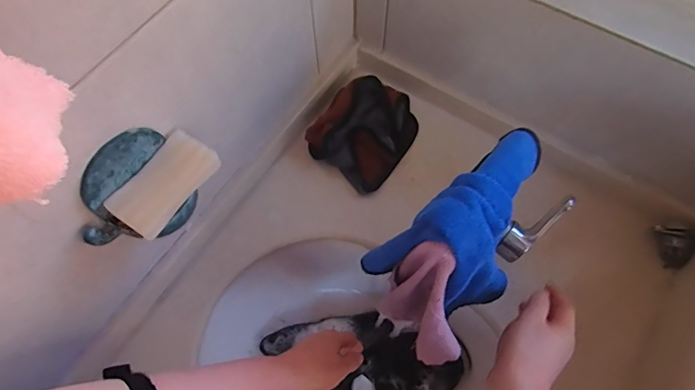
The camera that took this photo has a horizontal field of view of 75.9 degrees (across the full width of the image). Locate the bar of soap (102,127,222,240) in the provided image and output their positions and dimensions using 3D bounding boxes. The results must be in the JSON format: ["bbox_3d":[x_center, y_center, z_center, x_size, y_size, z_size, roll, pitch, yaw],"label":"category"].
[{"bbox_3d":[-0.172,-0.011,0.420,0.052,0.019,0.099,32,70,13],"label":"bar of soap"}]

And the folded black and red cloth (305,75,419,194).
[{"bbox_3d":[0.031,-0.098,0.651,0.121,0.045,0.159,34,71,14],"label":"folded black and red cloth"}]

